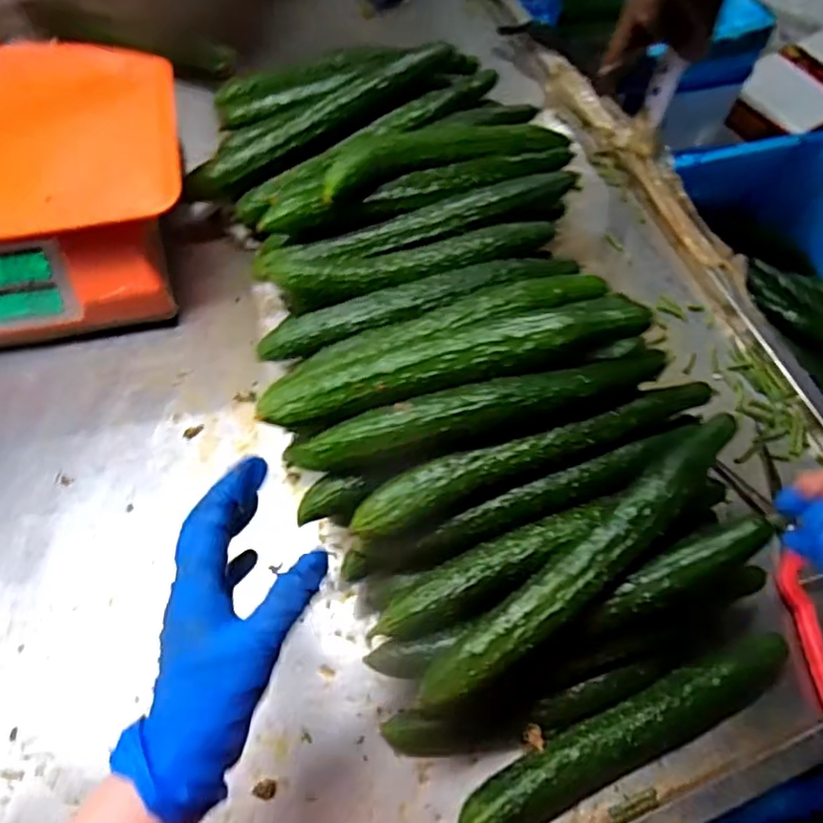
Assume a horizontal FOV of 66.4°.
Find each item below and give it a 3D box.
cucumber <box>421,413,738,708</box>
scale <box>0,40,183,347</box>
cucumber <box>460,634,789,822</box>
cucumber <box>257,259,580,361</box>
[{"bbox_3d":[0.107,0.097,0.399,0.255,0.036,0.046,-34,70,-19],"label":"cucumber"},{"bbox_3d":[-0.345,-0.189,0.566,0.299,0.149,0.224,-12,64,-8],"label":"scale"},{"bbox_3d":[0.152,0.222,0.432,0.262,0.032,0.041,-22,66,-13],"label":"cucumber"},{"bbox_3d":[0.014,-0.092,0.524,0.279,0.035,0.034,-18,65,-13],"label":"cucumber"}]

